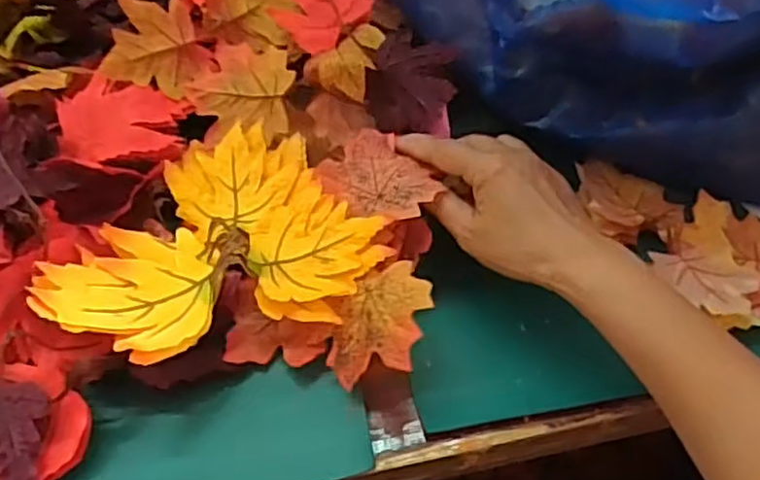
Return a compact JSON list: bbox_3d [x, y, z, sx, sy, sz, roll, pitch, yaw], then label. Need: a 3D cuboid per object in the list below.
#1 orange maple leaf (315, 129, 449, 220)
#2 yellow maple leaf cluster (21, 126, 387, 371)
[{"bbox_3d":[-0.001,-0.040,0.452,0.054,0.016,0.079,-35,59,-25],"label":"orange maple leaf"},{"bbox_3d":[-0.111,0.005,0.429,0.186,0.025,0.154,-30,57,-22],"label":"yellow maple leaf cluster"}]

